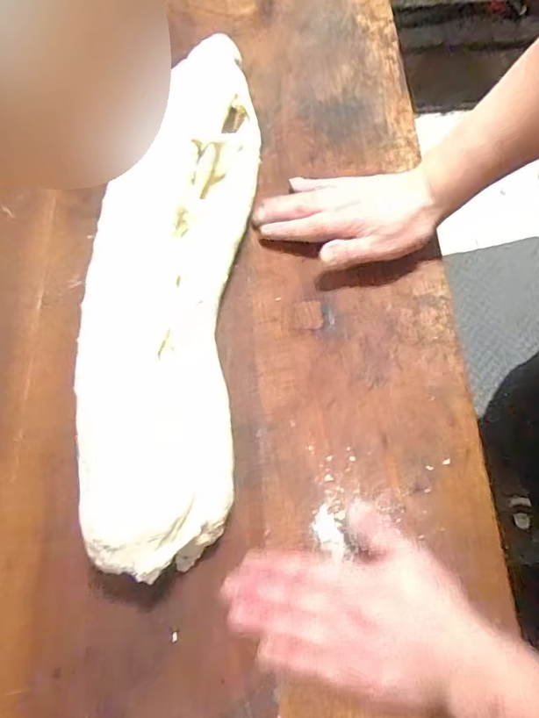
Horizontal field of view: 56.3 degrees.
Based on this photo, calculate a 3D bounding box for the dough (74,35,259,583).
[{"bbox_3d":[-0.091,-0.086,0.477,0.139,0.069,0.518,2,68,2],"label":"dough"}]

